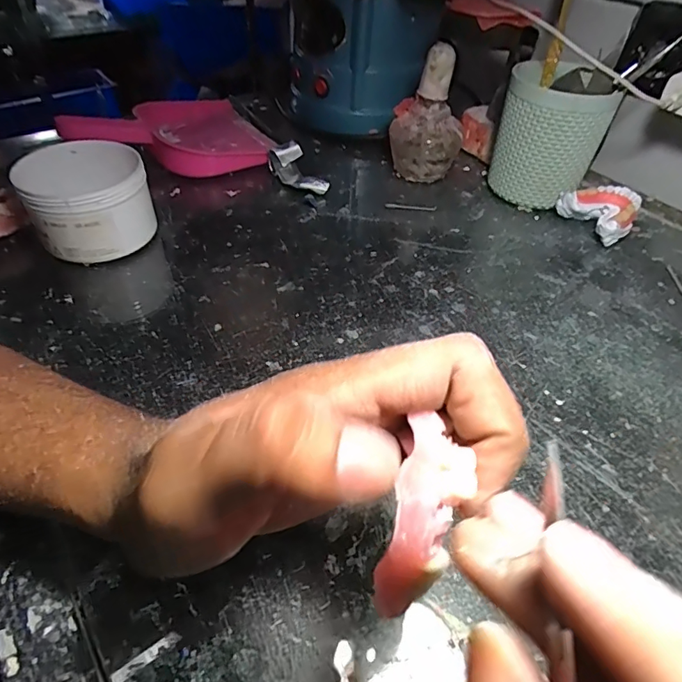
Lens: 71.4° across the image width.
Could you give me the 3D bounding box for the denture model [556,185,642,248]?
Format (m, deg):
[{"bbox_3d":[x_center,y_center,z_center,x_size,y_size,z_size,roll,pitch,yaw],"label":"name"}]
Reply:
[{"bbox_3d":[0.241,-0.119,0.441,0.049,0.036,0.061,-23,52,-24],"label":"denture model"}]

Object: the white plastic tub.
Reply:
[{"bbox_3d":[-0.207,-0.119,0.389,0.087,0.070,0.107,-21,51,-22],"label":"white plastic tub"}]

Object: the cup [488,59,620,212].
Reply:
[{"bbox_3d":[0.194,-0.190,0.453,0.090,0.110,0.077,16,47,12],"label":"cup"}]

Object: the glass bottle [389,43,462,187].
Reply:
[{"bbox_3d":[0.086,-0.220,0.468,0.058,0.120,0.048,-16,49,-18],"label":"glass bottle"}]

